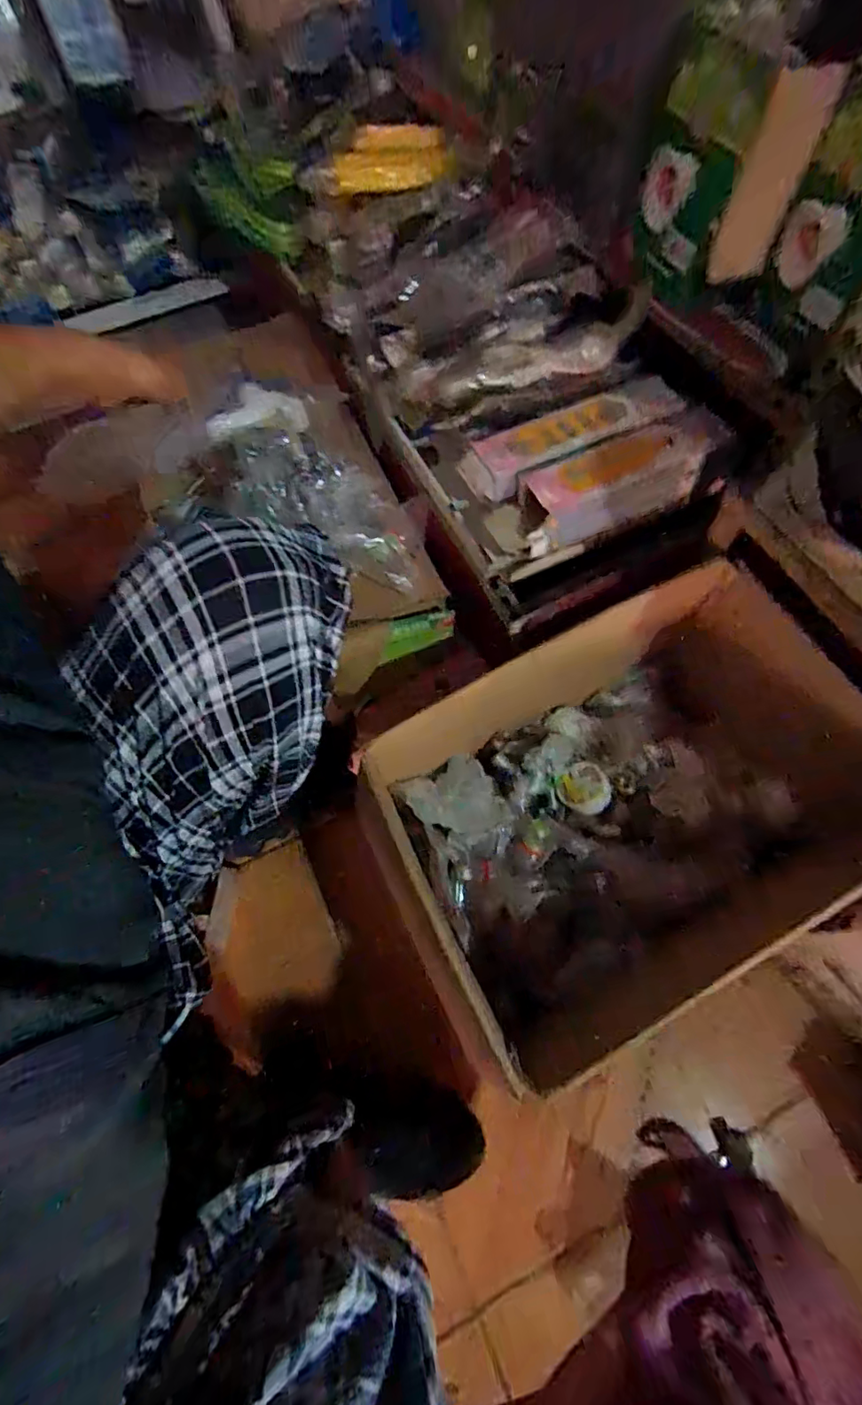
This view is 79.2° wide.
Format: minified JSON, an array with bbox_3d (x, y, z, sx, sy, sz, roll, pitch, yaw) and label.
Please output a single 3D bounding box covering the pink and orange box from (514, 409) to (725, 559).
[{"bbox_3d":[0.194,-0.229,0.543,0.232,0.062,0.063,-24,65,-8],"label":"pink and orange box"}]

